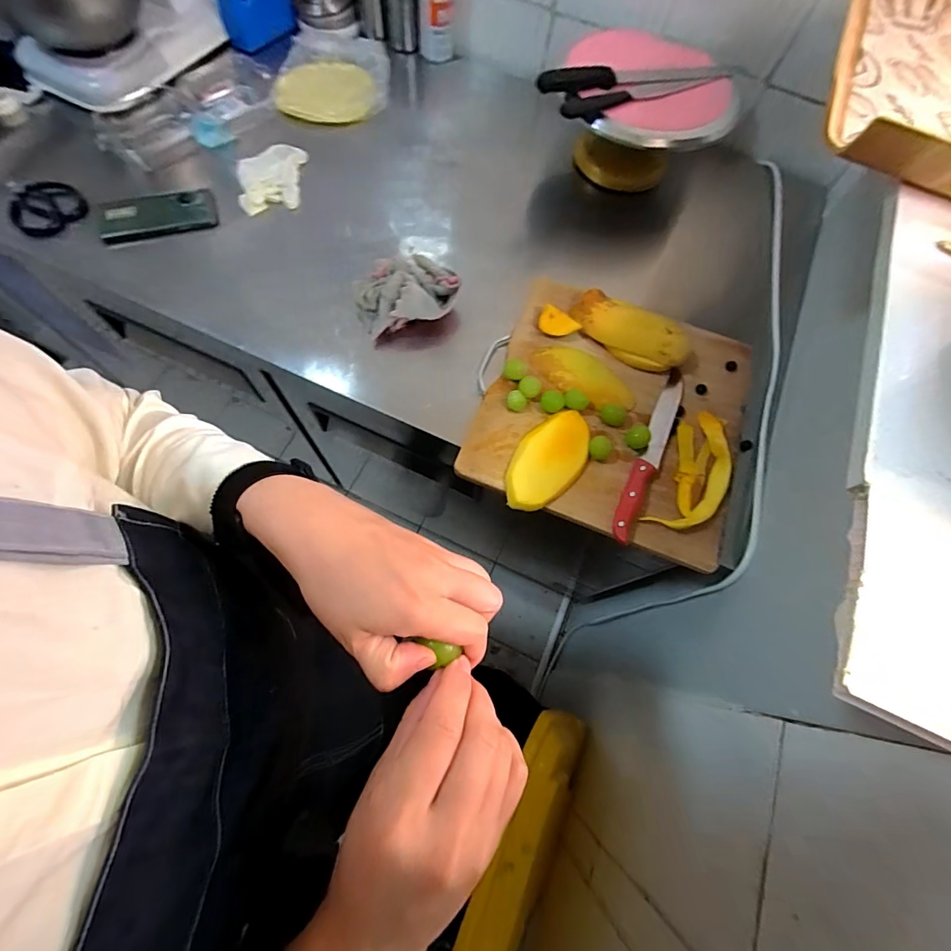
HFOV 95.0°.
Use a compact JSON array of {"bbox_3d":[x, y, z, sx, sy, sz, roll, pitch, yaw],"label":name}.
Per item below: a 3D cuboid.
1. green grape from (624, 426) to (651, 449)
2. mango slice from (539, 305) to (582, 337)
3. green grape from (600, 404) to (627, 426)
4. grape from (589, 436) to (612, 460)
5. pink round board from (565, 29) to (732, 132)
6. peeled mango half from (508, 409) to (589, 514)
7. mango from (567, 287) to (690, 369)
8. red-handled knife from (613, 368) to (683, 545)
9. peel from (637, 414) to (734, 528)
[{"bbox_3d":[0.210,-0.048,0.564,0.028,0.021,0.032,42,71,11],"label":"green grape"},{"bbox_3d":[0.119,-0.216,0.617,0.055,0.018,0.036,24,68,5],"label":"mango slice"},{"bbox_3d":[0.182,-0.081,0.574,0.032,0.020,0.026,28,69,6],"label":"green grape"},{"bbox_3d":[0.156,-0.032,0.551,0.027,0.030,0.025,2,68,-4],"label":"grape"},{"bbox_3d":[0.275,-0.624,0.693,0.231,0.035,0.218,1,73,-2],"label":"pink round board"},{"bbox_3d":[0.091,-0.019,0.544,0.078,0.024,0.140,32,69,8],"label":"peeled mango half"},{"bbox_3d":[0.217,-0.207,0.617,0.171,0.056,0.084,33,69,8],"label":"mango"},{"bbox_3d":[0.229,-0.036,0.563,0.028,0.022,0.270,27,69,6],"label":"red-handled knife"},{"bbox_3d":[0.282,-0.005,0.554,0.078,0.017,0.178,28,69,6],"label":"peel"}]

